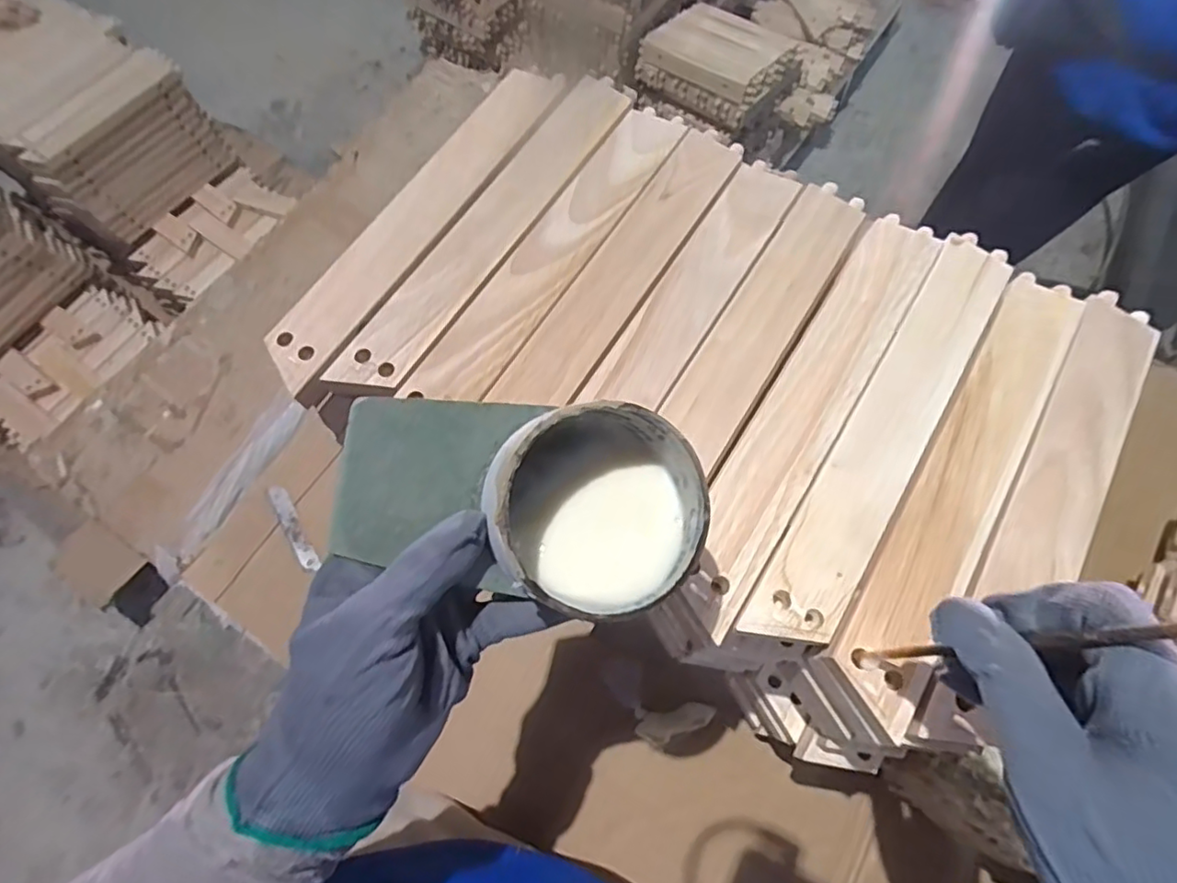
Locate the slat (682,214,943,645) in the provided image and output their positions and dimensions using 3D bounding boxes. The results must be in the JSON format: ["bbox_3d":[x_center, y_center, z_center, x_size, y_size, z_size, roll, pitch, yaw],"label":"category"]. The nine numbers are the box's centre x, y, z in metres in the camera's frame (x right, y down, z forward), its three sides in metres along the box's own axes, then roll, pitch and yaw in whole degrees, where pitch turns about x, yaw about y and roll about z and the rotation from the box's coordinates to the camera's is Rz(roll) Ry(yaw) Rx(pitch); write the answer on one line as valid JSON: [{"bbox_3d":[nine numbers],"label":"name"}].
[{"bbox_3d":[0.130,-0.026,0.363,0.045,0.012,0.285,31,73,13],"label":"slat"}]

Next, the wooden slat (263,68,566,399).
[{"bbox_3d":[-0.109,-0.158,0.420,0.050,0.018,0.293,29,73,12],"label":"wooden slat"}]

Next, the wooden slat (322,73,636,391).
[{"bbox_3d":[-0.059,-0.145,0.412,0.048,0.014,0.284,29,73,12],"label":"wooden slat"}]

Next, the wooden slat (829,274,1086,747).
[{"bbox_3d":[0.209,0.014,0.343,0.046,0.013,0.283,30,73,13],"label":"wooden slat"}]

